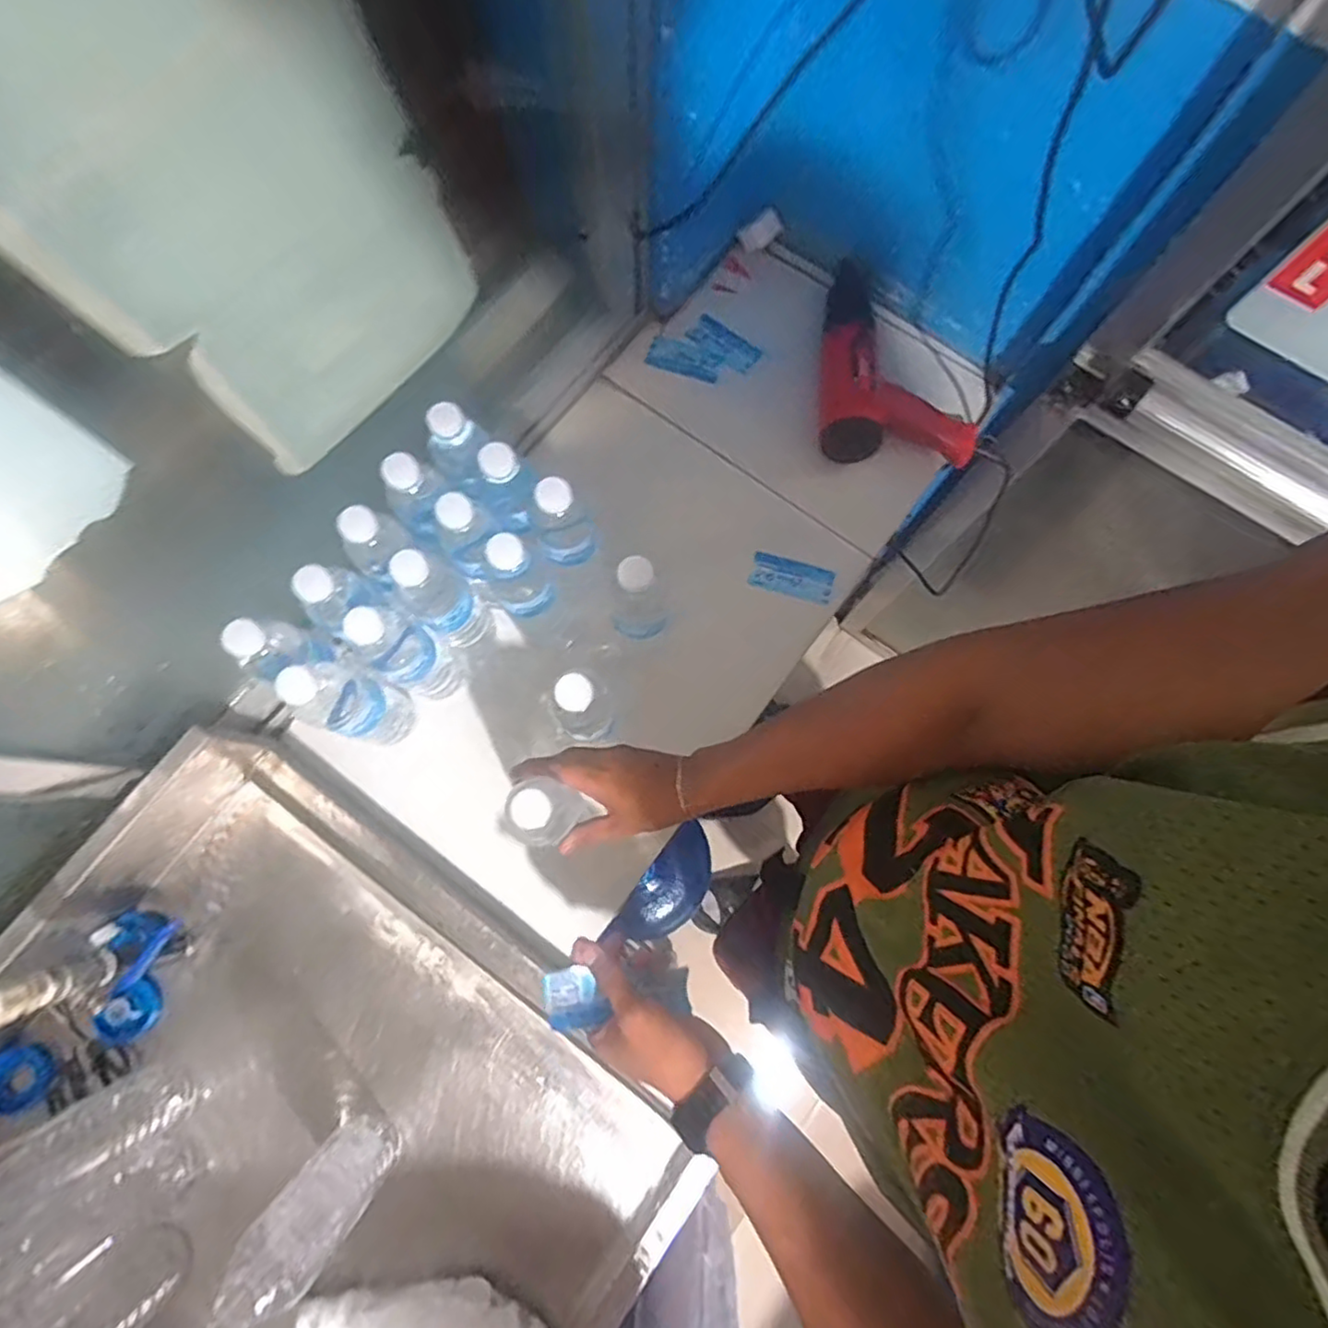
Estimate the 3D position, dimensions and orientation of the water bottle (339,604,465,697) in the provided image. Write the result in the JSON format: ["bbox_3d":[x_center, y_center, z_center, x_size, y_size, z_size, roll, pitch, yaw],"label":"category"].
[{"bbox_3d":[-0.252,-0.012,0.656,0.053,0.197,0.064,27,77,5],"label":"water bottle"}]

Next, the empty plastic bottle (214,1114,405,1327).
[{"bbox_3d":[-0.267,0.421,0.514,0.060,0.197,0.058,38,79,8],"label":"empty plastic bottle"}]

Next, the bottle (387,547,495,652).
[{"bbox_3d":[-0.216,-0.057,0.668,0.069,0.194,0.060,42,79,9],"label":"bottle"}]

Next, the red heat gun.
[{"bbox_3d":[0.289,-0.381,0.823,0.202,0.091,0.263,0,76,-1],"label":"red heat gun"}]

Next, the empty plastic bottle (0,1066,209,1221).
[{"bbox_3d":[-0.467,0.380,0.515,0.063,0.193,0.058,-29,79,-8],"label":"empty plastic bottle"}]

